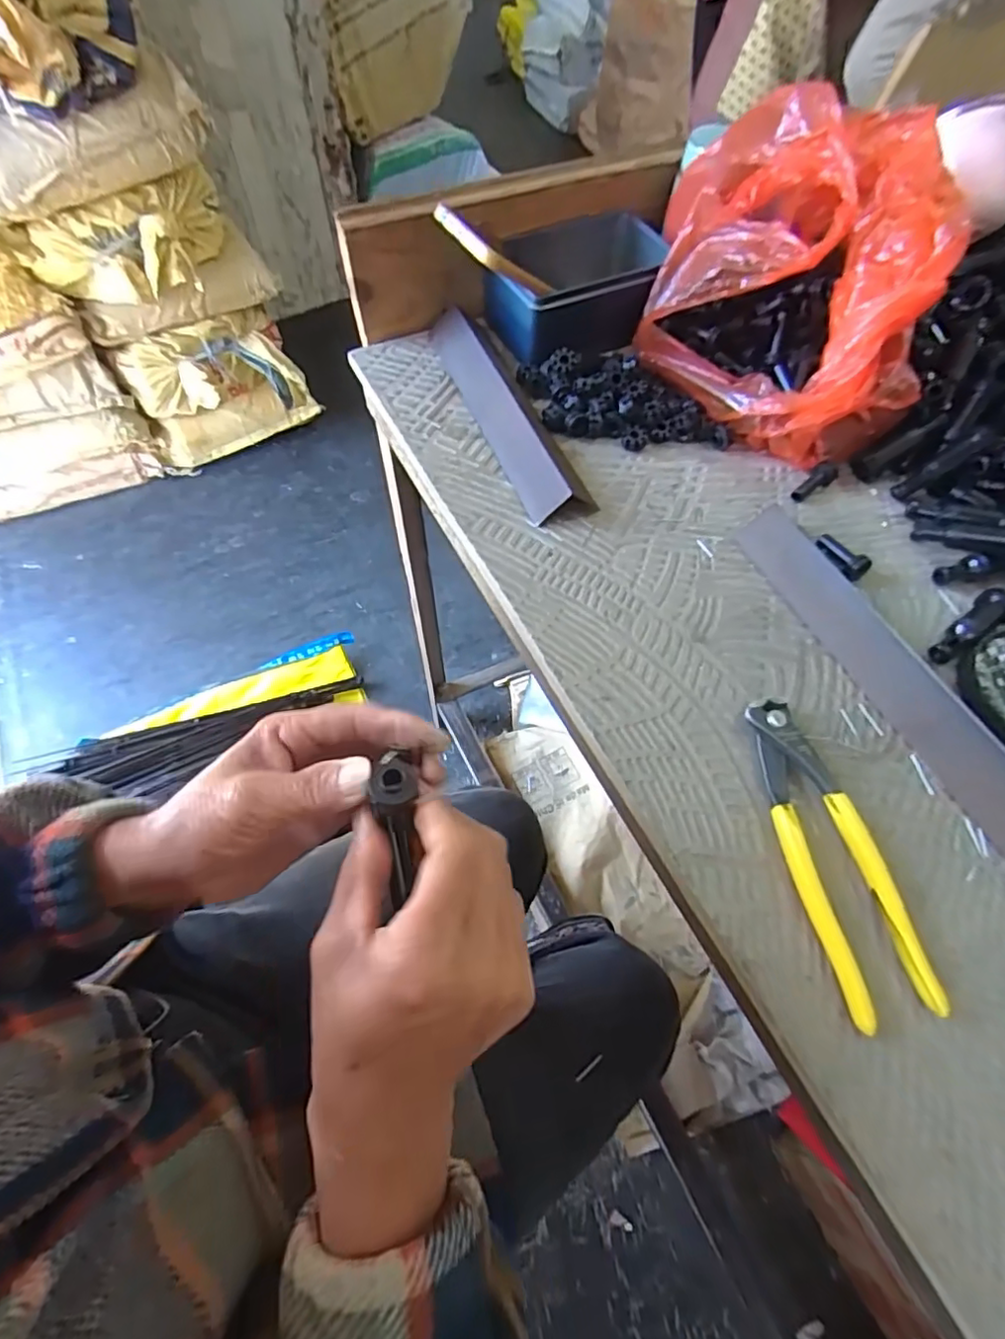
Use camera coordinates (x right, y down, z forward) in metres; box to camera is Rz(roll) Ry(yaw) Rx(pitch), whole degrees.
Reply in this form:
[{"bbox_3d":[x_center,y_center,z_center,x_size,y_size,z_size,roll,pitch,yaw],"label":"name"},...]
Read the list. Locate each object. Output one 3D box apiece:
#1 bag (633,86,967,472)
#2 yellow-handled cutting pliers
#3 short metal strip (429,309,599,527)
[{"bbox_3d":[0.216,-0.290,0.443,0.204,0.137,0.226,18,62,9],"label":"bag"},{"bbox_3d":[0.171,0.092,0.313,0.046,0.015,0.161,-10,61,-7],"label":"yellow-handled cutting pliers"},{"bbox_3d":[0.004,-0.209,0.467,0.052,0.035,0.236,-18,63,-11],"label":"short metal strip"}]

